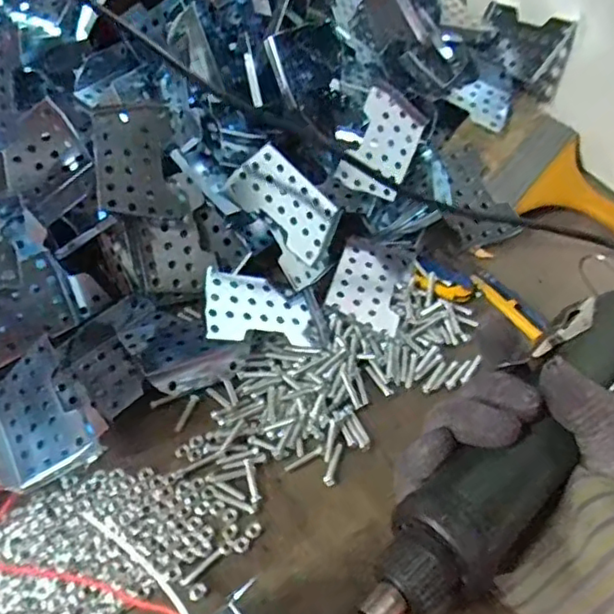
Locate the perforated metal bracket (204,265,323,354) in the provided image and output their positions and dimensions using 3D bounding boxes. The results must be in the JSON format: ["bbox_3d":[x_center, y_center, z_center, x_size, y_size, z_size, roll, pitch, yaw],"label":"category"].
[{"bbox_3d":[-0.025,0.003,0.354,0.065,0.011,0.042,10,55,-26],"label":"perforated metal bracket"}]

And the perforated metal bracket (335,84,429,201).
[{"bbox_3d":[0.050,-0.105,0.411,0.041,0.012,0.069,24,82,-14],"label":"perforated metal bracket"}]

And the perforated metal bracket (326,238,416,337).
[{"bbox_3d":[0.038,-0.014,0.379,0.042,0.012,0.067,14,54,7],"label":"perforated metal bracket"}]

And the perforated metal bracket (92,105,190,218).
[{"bbox_3d":[-0.093,-0.081,0.354,0.046,0.008,0.063,-6,85,-20],"label":"perforated metal bracket"}]

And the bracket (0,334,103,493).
[{"bbox_3d":[-0.135,0.056,0.310,0.049,0.017,0.069,-26,59,-20],"label":"bracket"}]

